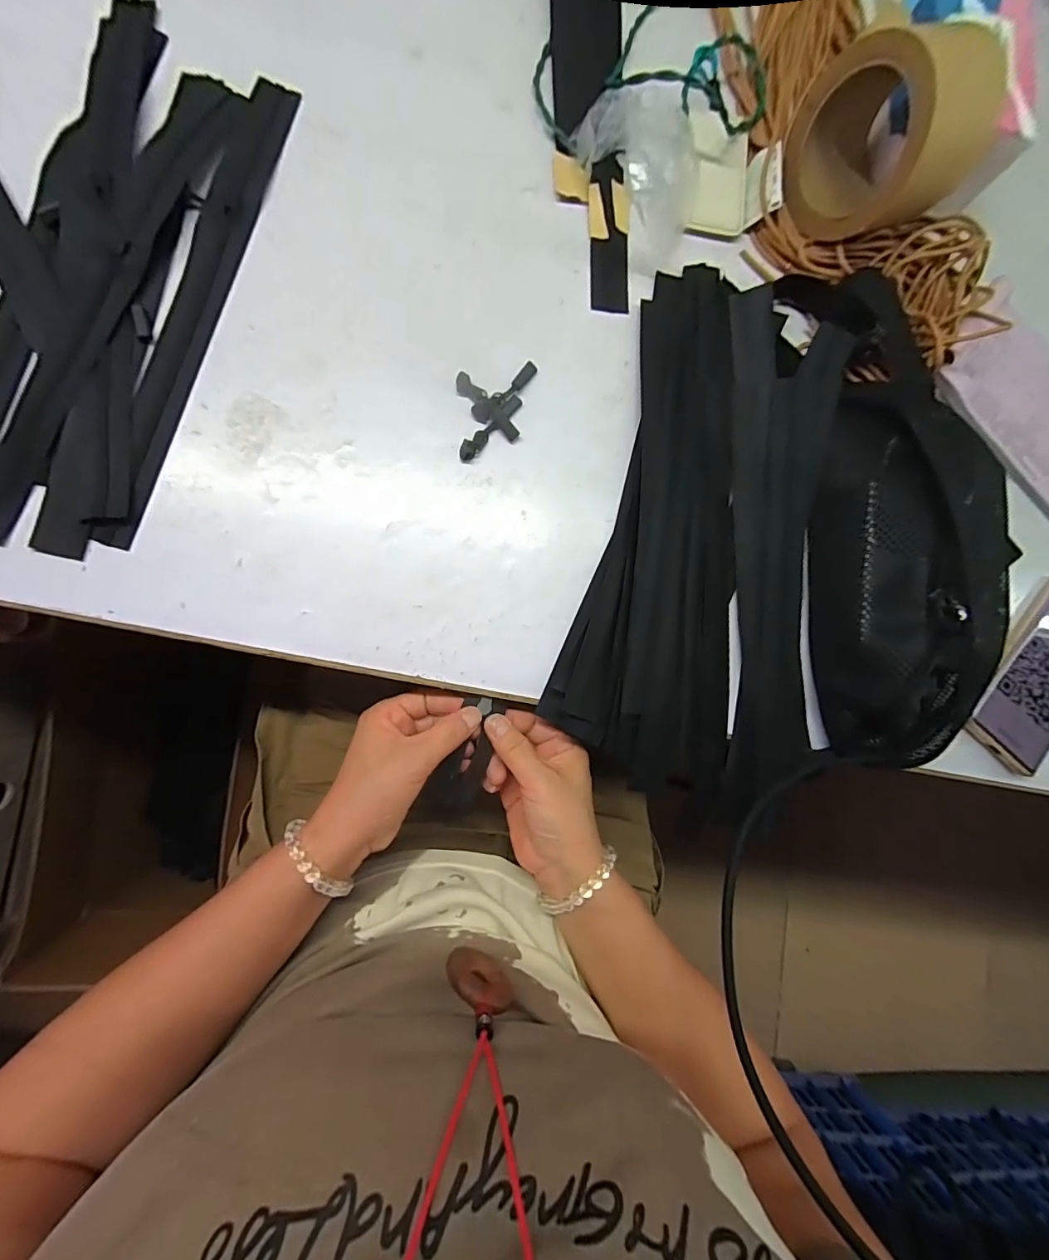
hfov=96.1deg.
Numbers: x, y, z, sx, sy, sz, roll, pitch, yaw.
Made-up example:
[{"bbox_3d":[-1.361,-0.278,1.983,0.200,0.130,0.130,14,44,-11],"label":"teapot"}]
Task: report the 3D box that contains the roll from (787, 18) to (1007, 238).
[{"bbox_3d":[0.262,-0.356,0.343,0.089,0.097,0.107,-26,90,-9],"label":"roll"}]

